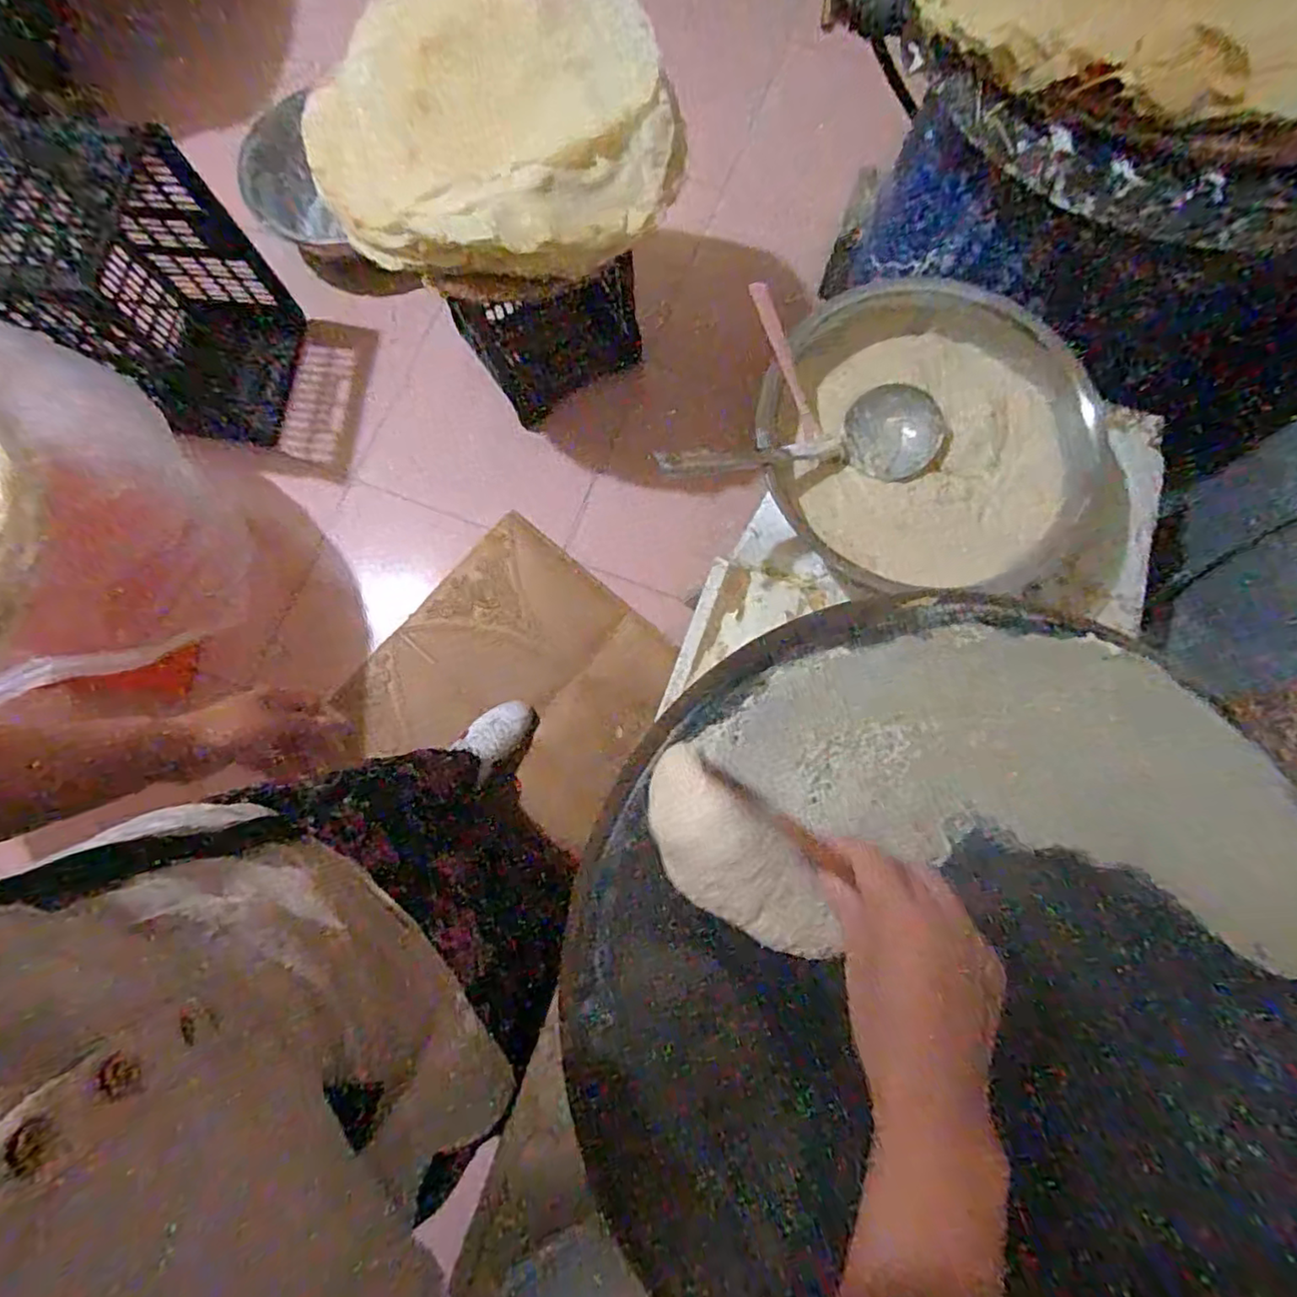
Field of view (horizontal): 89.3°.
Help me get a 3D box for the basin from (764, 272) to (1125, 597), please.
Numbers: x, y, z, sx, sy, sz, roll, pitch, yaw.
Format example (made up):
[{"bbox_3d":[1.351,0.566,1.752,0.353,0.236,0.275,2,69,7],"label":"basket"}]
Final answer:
[{"bbox_3d":[0.326,-0.243,0.754,0.403,0.103,0.369,0,79,1],"label":"basin"}]

